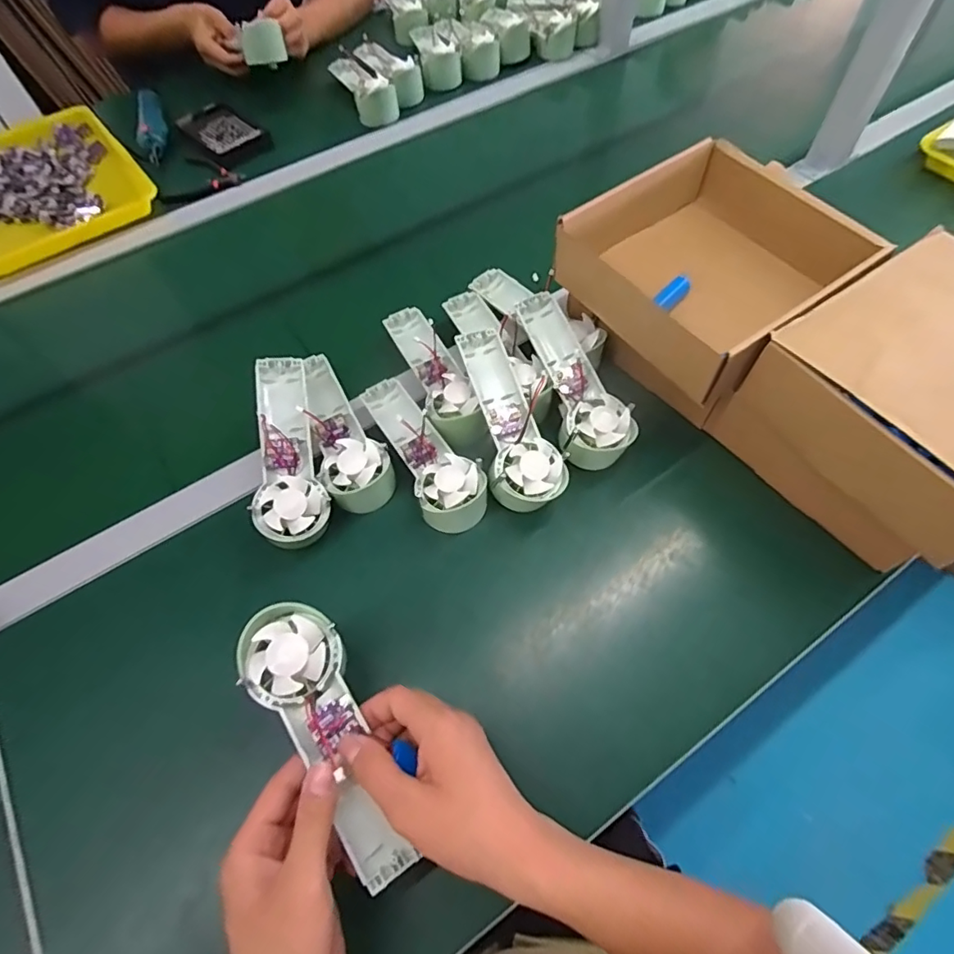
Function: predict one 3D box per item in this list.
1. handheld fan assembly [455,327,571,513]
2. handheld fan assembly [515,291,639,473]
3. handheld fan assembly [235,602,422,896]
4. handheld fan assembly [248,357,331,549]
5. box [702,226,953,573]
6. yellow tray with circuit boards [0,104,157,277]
[{"bbox_3d":[0.029,-0.055,0.490,0.063,0.044,0.171,-17,75,-7],"label":"handheld fan assembly"},{"bbox_3d":[0.089,-0.092,0.510,0.062,0.040,0.174,-21,77,-9],"label":"handheld fan assembly"},{"bbox_3d":[-0.095,0.163,0.337,0.059,0.025,0.172,-27,78,-12],"label":"handheld fan assembly"},{"bbox_3d":[-0.168,-0.024,0.483,0.060,0.053,0.173,-9,75,-2],"label":"handheld fan assembly"},{"bbox_3d":[0.354,-0.051,0.437,0.208,0.151,0.196,-27,62,-12],"label":"box"},{"bbox_3d":[-0.611,-0.412,0.746,0.244,0.054,0.300,-35,64,-16],"label":"yellow tray with circuit boards"}]

